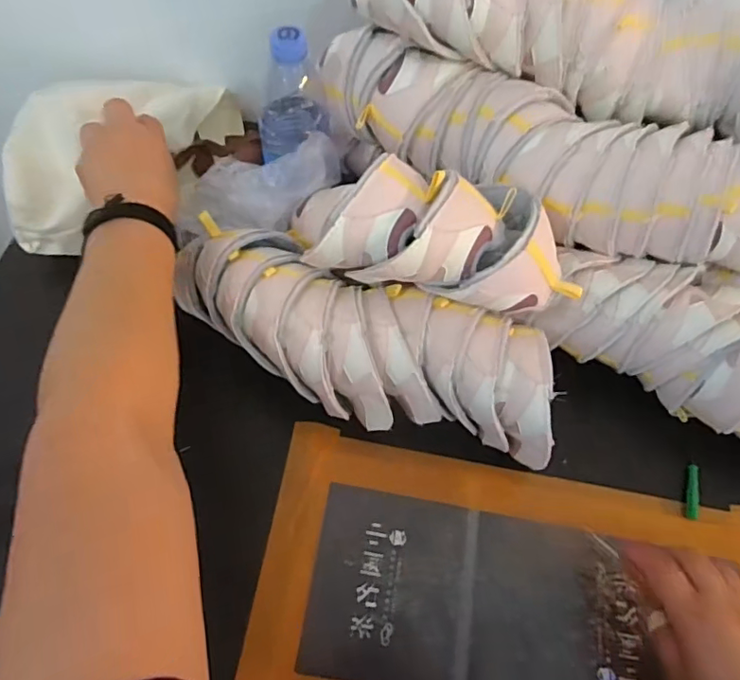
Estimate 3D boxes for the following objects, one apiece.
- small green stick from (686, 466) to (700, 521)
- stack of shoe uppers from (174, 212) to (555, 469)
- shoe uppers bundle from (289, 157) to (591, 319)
[{"bbox_3d":[0.292,0.138,0.492,0.012,0.009,0.049,18,62,6],"label":"small green stick"},{"bbox_3d":[-0.009,-0.002,0.477,0.355,0.089,0.124,19,62,7],"label":"stack of shoe uppers"},{"bbox_3d":[0.058,-0.080,0.436,0.213,0.077,0.095,8,61,1],"label":"shoe uppers bundle"}]

